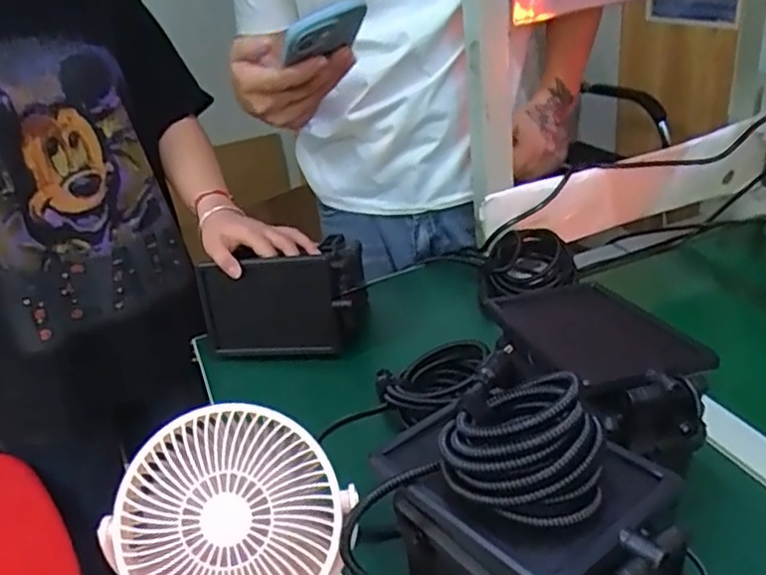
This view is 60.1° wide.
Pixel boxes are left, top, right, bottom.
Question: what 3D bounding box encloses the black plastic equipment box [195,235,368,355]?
[{"bbox_3d":[-0.114,0.015,0.817,0.196,0.119,0.085,-8,12,13],"label":"black plastic equipment box"}]

